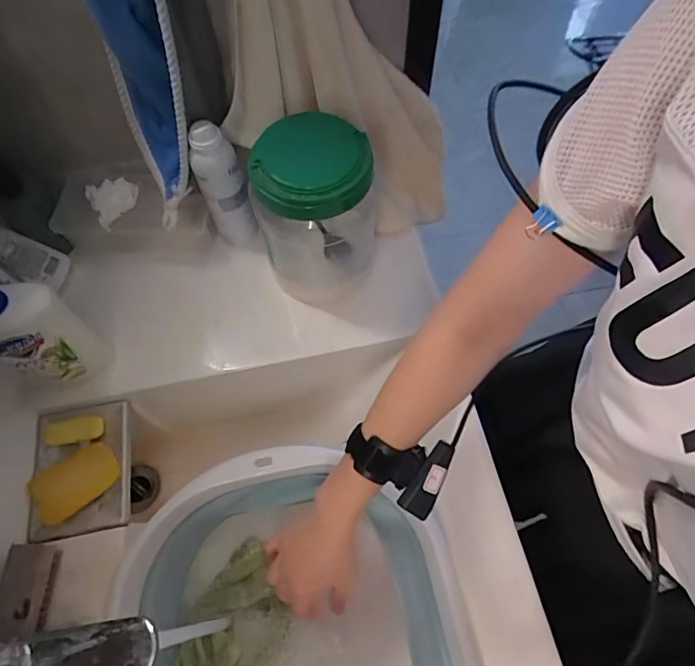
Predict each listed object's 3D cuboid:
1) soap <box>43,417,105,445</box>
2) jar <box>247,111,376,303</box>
[{"bbox_3d":[-0.306,0.109,0.531,0.066,0.010,0.025,-9,64,-2],"label":"soap"},{"bbox_3d":[-0.034,-0.127,0.514,0.117,0.173,0.102,-11,64,-3],"label":"jar"}]

